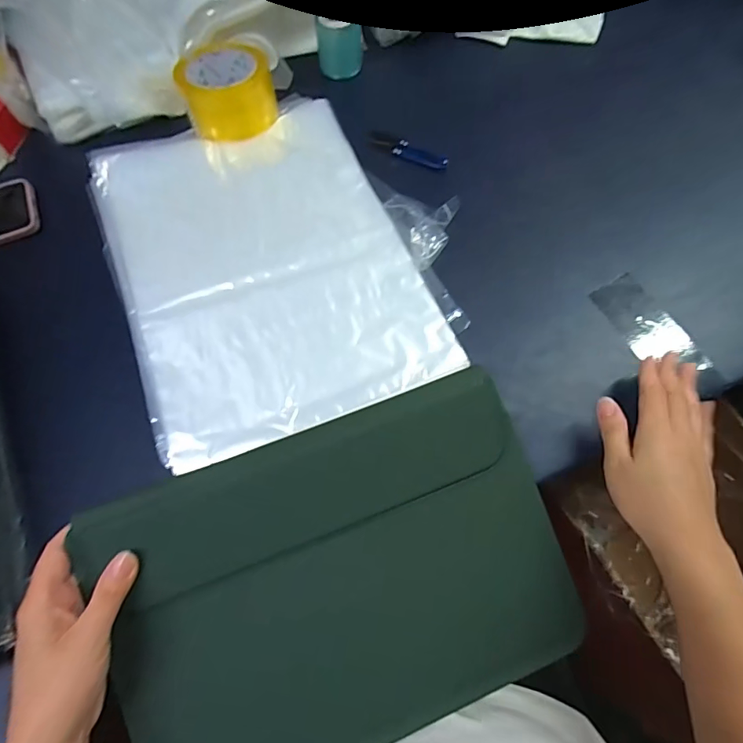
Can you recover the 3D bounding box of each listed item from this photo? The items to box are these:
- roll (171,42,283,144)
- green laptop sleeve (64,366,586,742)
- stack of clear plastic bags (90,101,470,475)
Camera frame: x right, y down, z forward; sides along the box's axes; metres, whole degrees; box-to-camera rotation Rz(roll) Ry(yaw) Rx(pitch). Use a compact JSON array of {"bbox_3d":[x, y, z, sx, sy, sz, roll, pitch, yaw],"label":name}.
[{"bbox_3d":[-0.173,-0.348,0.536,0.105,0.054,0.115,0,68,1],"label":"roll"},{"bbox_3d":[-0.019,0.166,0.345,0.343,0.017,0.244,-20,89,-9],"label":"green laptop sleeve"},{"bbox_3d":[-0.120,-0.128,0.468,0.282,0.022,0.400,-21,69,-7],"label":"stack of clear plastic bags"}]

